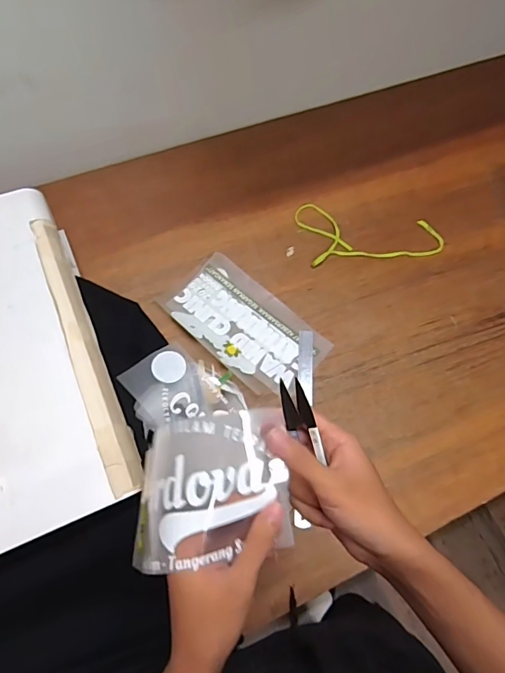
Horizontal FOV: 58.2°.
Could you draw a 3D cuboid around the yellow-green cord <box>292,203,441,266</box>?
[{"bbox_3d":[0.240,-0.221,0.925,0.286,0.009,0.149,-7,67,-6],"label":"yellow-green cord"}]

